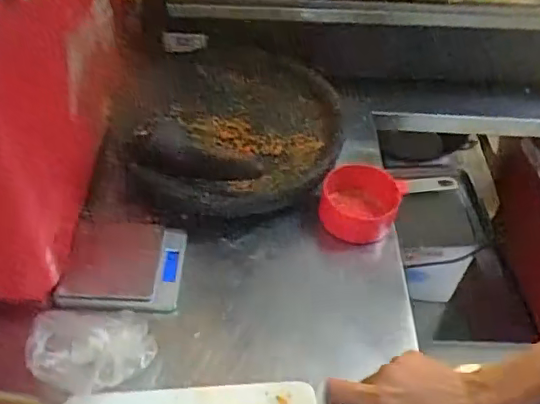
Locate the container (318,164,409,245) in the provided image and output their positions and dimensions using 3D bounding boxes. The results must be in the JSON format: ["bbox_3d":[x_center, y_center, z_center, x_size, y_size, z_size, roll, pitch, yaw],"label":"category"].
[{"bbox_3d":[0.109,0.004,0.677,0.095,0.058,0.083,13,48,8],"label":"container"}]

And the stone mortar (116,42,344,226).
[{"bbox_3d":[-0.058,-0.097,0.737,0.292,0.089,0.302,19,49,13],"label":"stone mortar"}]

